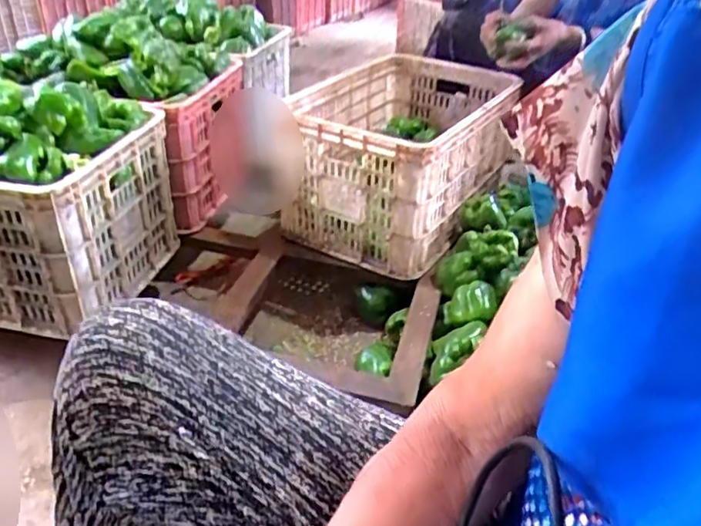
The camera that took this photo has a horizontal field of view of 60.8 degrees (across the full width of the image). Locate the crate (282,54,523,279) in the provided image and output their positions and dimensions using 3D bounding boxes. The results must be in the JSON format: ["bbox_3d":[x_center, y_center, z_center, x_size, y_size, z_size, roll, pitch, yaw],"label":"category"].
[{"bbox_3d":[0.123,-0.262,1.354,0.374,0.260,0.594,19,36,20],"label":"crate"}]

